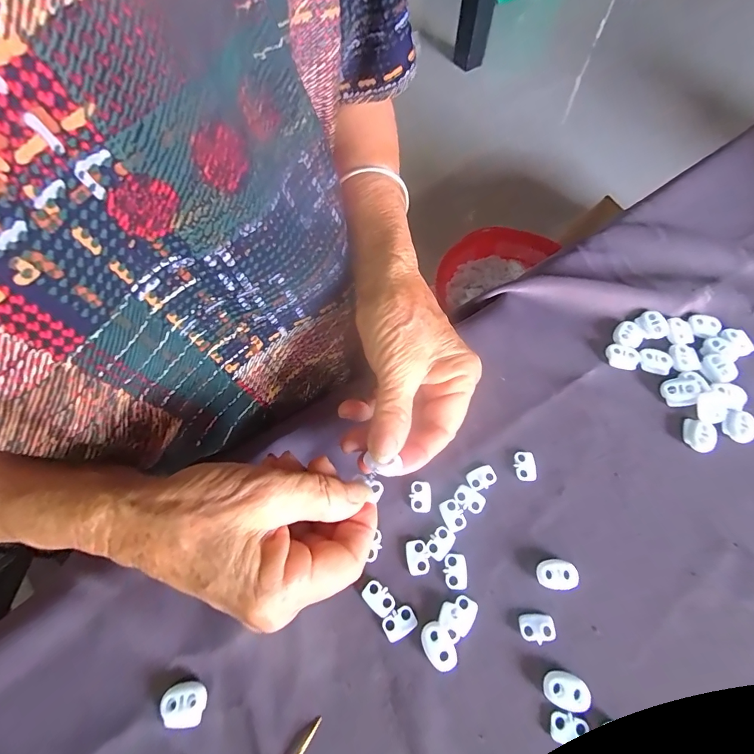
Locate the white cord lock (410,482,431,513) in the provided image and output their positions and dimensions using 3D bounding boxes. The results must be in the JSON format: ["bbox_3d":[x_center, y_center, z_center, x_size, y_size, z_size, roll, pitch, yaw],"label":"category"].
[{"bbox_3d":[0.027,0.075,0.255,0.013,0.004,0.019,2,63,3],"label":"white cord lock"}]

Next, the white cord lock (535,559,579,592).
[{"bbox_3d":[0.103,0.114,0.232,0.022,0.004,0.016,0,63,1],"label":"white cord lock"}]

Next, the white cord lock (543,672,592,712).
[{"bbox_3d":[0.097,0.162,0.208,0.023,0.004,0.015,15,64,9],"label":"white cord lock"}]

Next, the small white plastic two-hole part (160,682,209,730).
[{"bbox_3d":[-0.098,0.168,0.207,0.021,0.006,0.019,-8,63,-3],"label":"small white plastic two-hole part"}]

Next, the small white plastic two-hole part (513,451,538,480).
[{"bbox_3d":[0.097,0.057,0.263,0.013,0.004,0.019,-3,63,0],"label":"small white plastic two-hole part"}]

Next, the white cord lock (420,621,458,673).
[{"bbox_3d":[0.033,0.145,0.218,0.015,0.004,0.023,-24,65,-11],"label":"white cord lock"}]

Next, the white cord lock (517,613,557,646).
[{"bbox_3d":[0.088,0.137,0.221,0.020,0.004,0.014,2,63,3],"label":"white cord lock"}]

